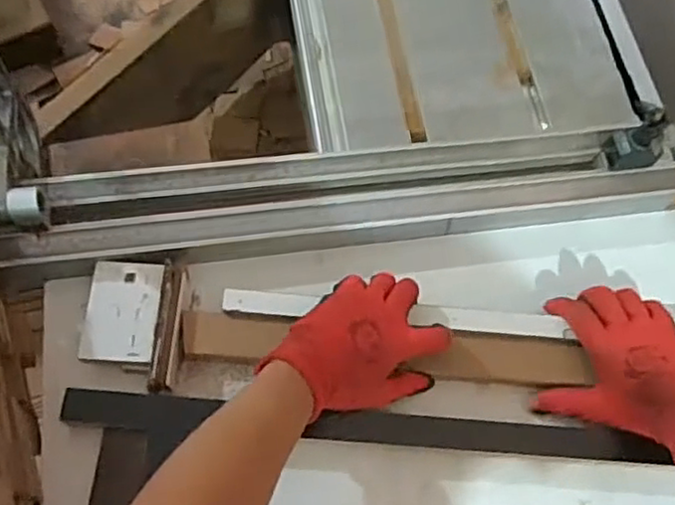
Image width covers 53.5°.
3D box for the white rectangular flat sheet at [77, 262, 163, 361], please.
[{"bbox_3d":[-0.198,0.054,0.621,0.067,0.012,0.096,3,66,-2],"label":"white rectangular flat sheet"}]

